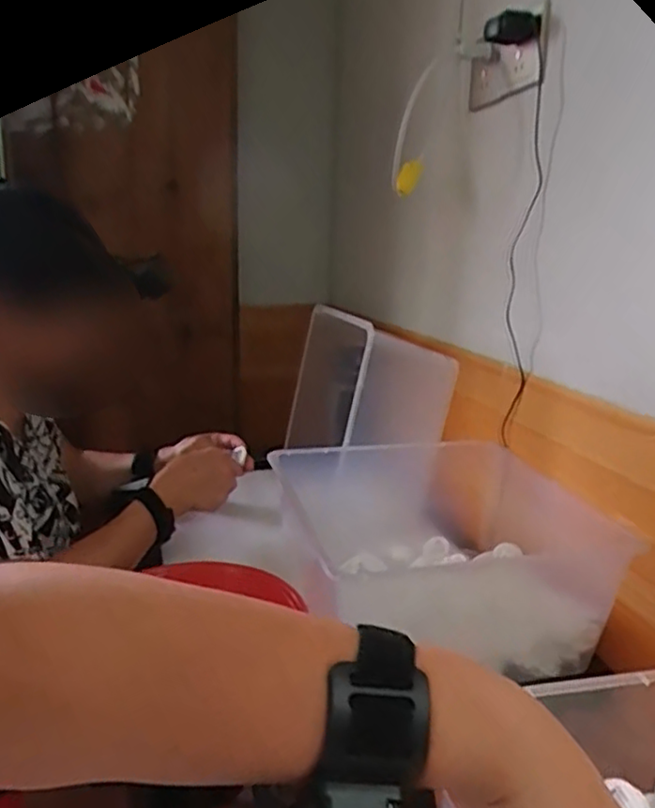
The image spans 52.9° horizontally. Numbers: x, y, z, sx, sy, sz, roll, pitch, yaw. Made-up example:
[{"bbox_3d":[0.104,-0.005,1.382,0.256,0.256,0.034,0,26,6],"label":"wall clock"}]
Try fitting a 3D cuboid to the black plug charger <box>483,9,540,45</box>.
[{"bbox_3d":[0.212,-0.436,0.755,0.063,0.038,0.029,11,53,21],"label":"black plug charger"}]

